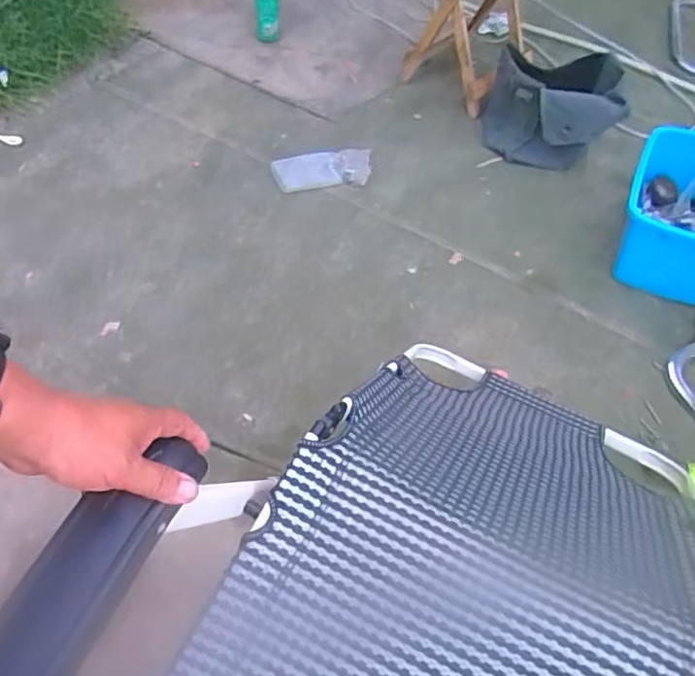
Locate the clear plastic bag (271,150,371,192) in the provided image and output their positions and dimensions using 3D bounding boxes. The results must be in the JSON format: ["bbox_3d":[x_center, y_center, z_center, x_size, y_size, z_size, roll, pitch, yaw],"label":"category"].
[{"bbox_3d":[-0.064,-0.444,1.596,0.254,0.030,0.122,-11,56,-8],"label":"clear plastic bag"}]

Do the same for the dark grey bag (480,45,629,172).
[{"bbox_3d":[0.539,-0.613,1.595,0.321,0.229,0.250,10,52,2],"label":"dark grey bag"}]

